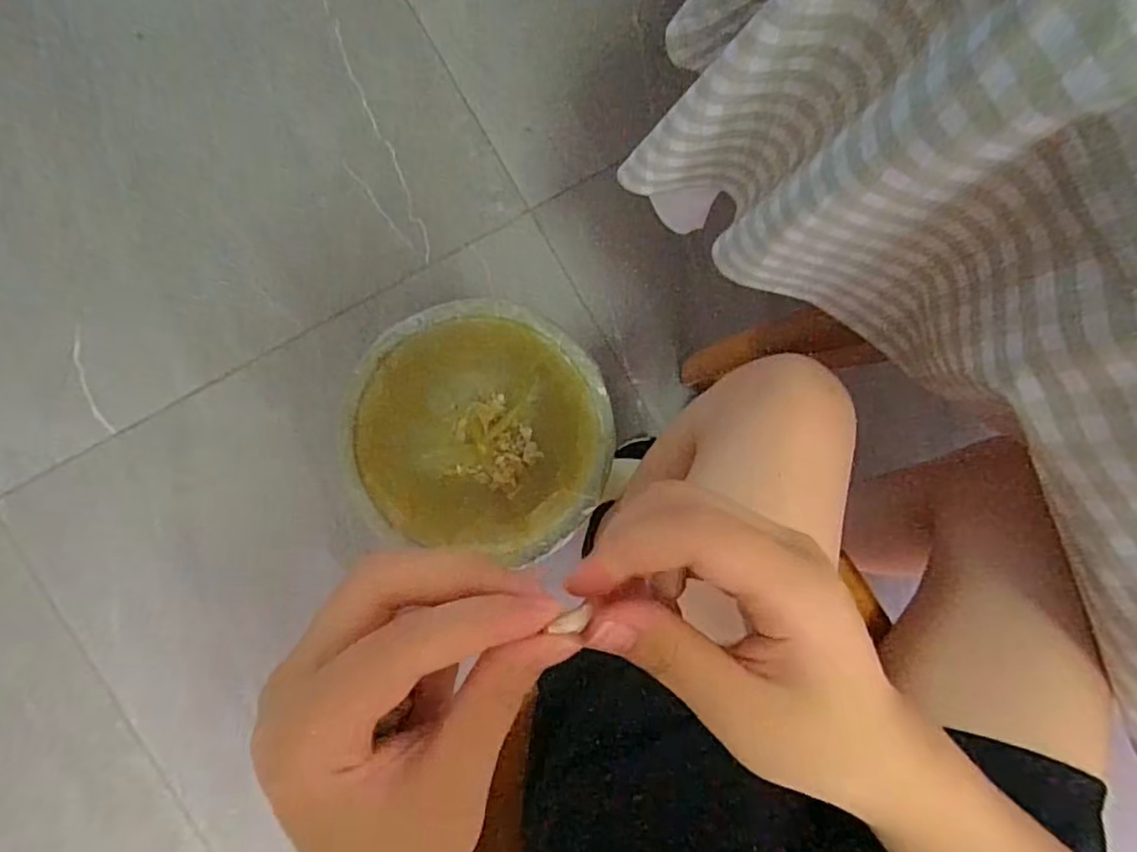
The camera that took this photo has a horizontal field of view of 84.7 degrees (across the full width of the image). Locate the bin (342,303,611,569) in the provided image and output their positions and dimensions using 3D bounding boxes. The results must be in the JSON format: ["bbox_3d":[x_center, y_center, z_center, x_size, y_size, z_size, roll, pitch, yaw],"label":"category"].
[{"bbox_3d":[-0.097,0.013,0.757,0.253,0.298,0.255,0,88,-7],"label":"bin"}]

